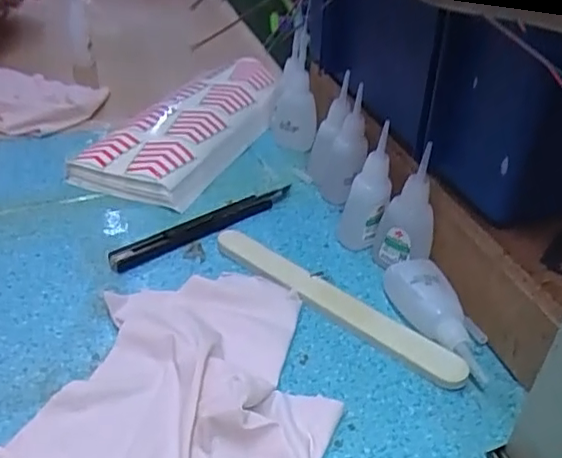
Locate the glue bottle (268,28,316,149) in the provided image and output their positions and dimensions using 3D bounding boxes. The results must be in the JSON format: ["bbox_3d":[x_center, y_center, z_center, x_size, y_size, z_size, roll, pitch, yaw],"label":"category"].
[{"bbox_3d":[0.012,-0.116,0.504,0.038,0.087,0.044,2,36,-2],"label":"glue bottle"}]

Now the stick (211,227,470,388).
[{"bbox_3d":[0.029,0.041,0.354,0.173,0.007,0.024,27,42,29],"label":"stick"}]

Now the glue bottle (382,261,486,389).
[{"bbox_3d":[0.088,0.050,0.337,0.034,0.019,0.082,-6,37,-13],"label":"glue bottle"}]

